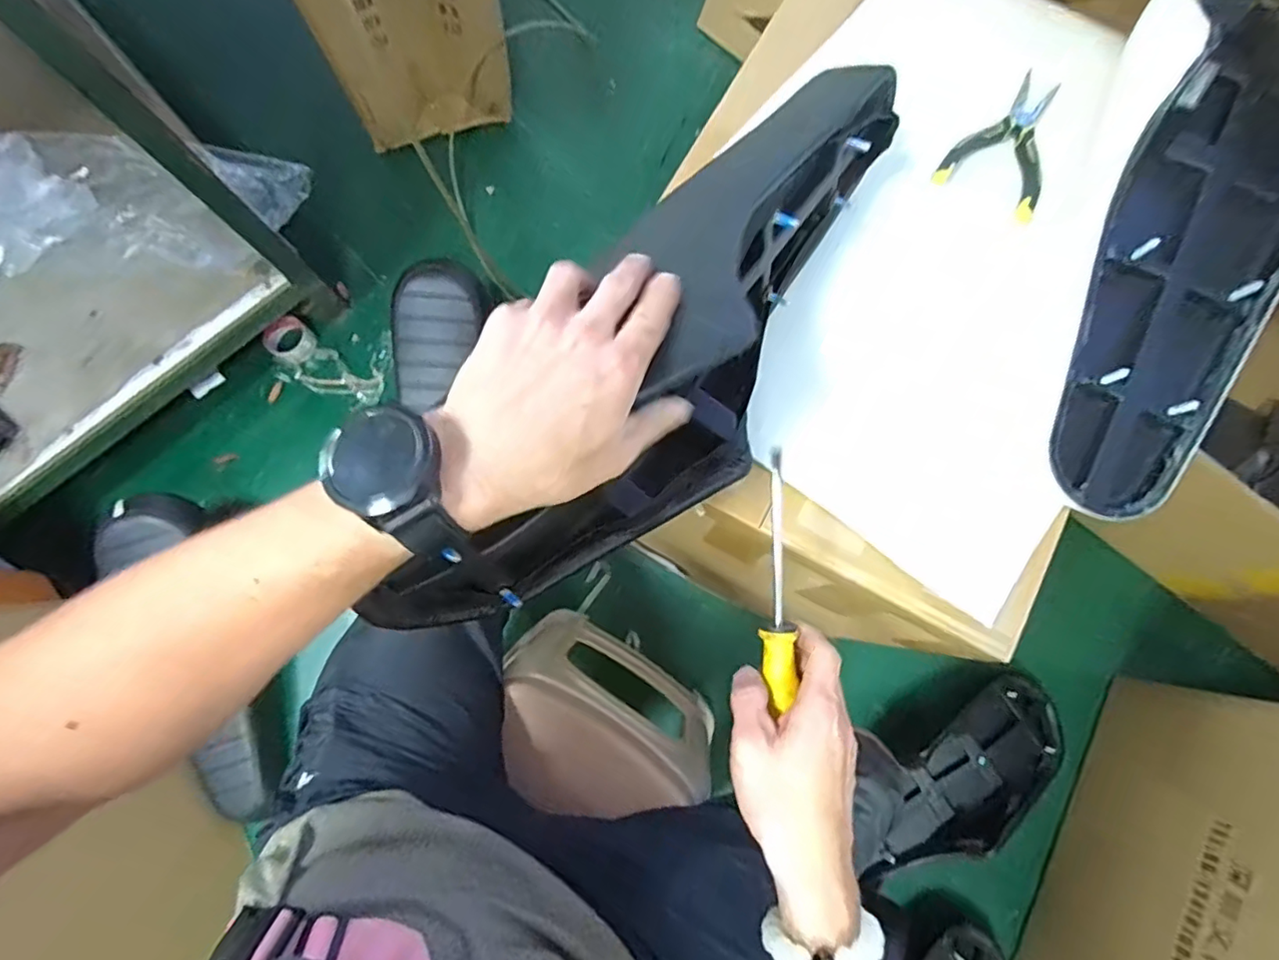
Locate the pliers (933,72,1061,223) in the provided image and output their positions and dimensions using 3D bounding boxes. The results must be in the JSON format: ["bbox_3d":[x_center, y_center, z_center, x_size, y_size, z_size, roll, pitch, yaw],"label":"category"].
[{"bbox_3d":[0.353,-0.318,0.541,0.092,0.009,0.145,33,80,6],"label":"pliers"}]

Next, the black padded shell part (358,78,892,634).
[{"bbox_3d":[0.041,-0.093,0.431,0.139,0.114,0.535,35,84,6],"label":"black padded shell part"}]

